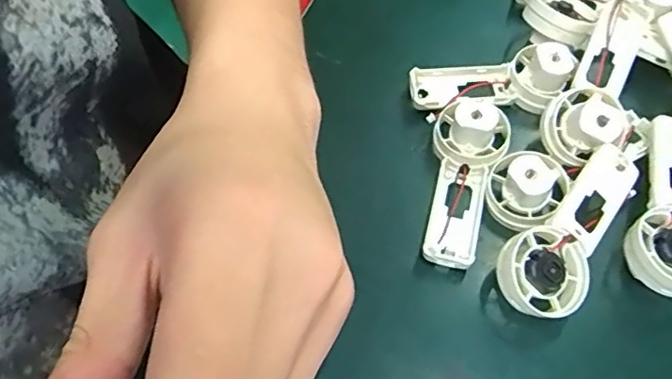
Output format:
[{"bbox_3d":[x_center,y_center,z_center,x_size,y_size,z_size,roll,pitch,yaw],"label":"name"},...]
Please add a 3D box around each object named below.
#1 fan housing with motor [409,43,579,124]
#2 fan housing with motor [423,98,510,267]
[{"bbox_3d":[0.084,-0.059,0.313,0.085,0.024,0.035,-5,64,1],"label":"fan housing with motor"},{"bbox_3d":[0.060,-0.004,0.288,0.037,0.024,0.083,18,66,12],"label":"fan housing with motor"}]

